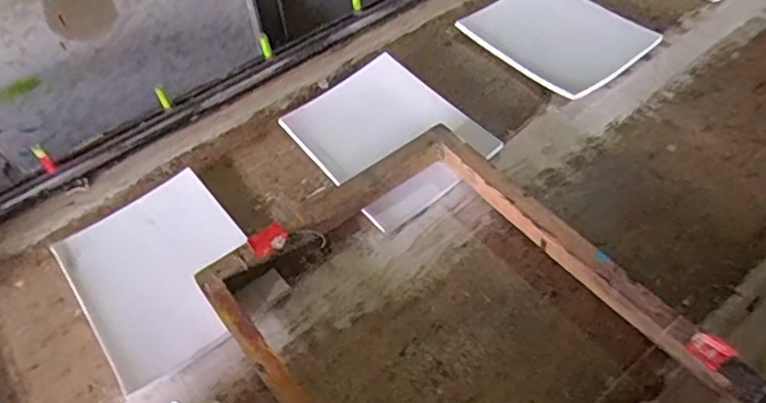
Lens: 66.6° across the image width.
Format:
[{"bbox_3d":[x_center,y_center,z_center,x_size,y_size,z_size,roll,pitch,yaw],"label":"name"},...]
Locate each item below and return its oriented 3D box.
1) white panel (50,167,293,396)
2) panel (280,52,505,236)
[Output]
[{"bbox_3d":[-0.289,0.089,0.778,0.216,0.030,0.265,-33,60,-21],"label":"white panel"},{"bbox_3d":[0.009,-0.108,0.910,0.233,0.030,0.280,-32,60,-21],"label":"panel"}]

